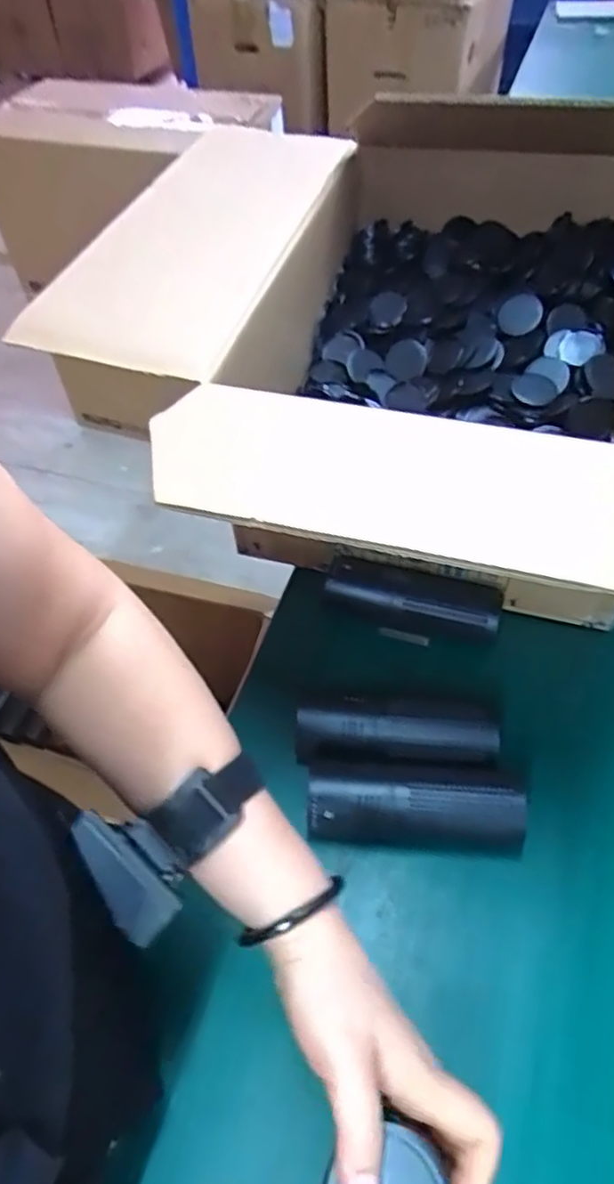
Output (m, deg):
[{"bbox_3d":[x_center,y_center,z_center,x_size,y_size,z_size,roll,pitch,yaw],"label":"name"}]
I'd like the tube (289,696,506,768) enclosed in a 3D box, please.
[{"bbox_3d":[0.073,0.125,0.546,0.161,0.059,0.048,1,52,5],"label":"tube"}]

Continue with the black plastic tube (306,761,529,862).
[{"bbox_3d":[0.084,0.167,0.508,0.162,0.052,0.056,1,52,5],"label":"black plastic tube"}]

